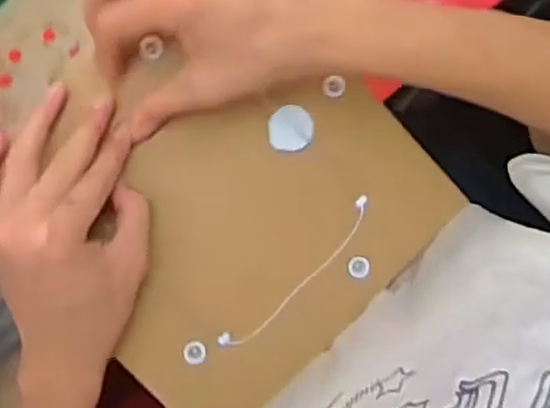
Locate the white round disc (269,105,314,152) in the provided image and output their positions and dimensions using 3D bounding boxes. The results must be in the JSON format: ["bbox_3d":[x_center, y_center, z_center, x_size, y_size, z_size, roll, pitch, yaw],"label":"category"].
[{"bbox_3d":[0.010,-0.045,0.431,0.026,0.005,0.026,0,95,1],"label":"white round disc"}]

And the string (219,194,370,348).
[{"bbox_3d":[0.015,0.044,0.437,0.123,0.015,0.017,-45,93,4],"label":"string"}]

